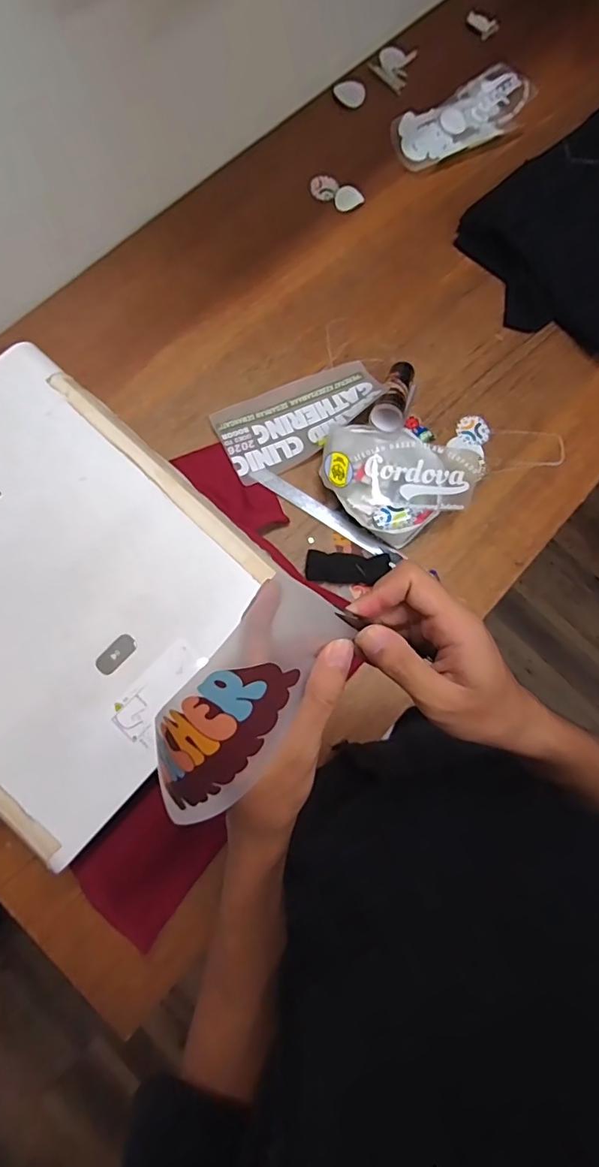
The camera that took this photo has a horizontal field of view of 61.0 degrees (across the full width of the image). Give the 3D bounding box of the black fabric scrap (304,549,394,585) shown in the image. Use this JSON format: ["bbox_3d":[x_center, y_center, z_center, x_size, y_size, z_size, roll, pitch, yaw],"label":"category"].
[{"bbox_3d":[0.074,-0.025,0.773,0.126,0.021,0.046,4,78,-4],"label":"black fabric scrap"}]

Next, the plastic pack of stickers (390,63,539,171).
[{"bbox_3d":[0.332,-0.923,1.004,0.330,0.018,0.140,-33,83,-11],"label":"plastic pack of stickers"}]

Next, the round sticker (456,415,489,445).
[{"bbox_3d":[0.291,-0.257,0.852,0.050,0.009,0.057,-3,79,-6],"label":"round sticker"}]

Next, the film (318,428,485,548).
[{"bbox_3d":[0.157,-0.160,0.788,0.251,0.057,0.184,17,77,-1],"label":"film"}]

